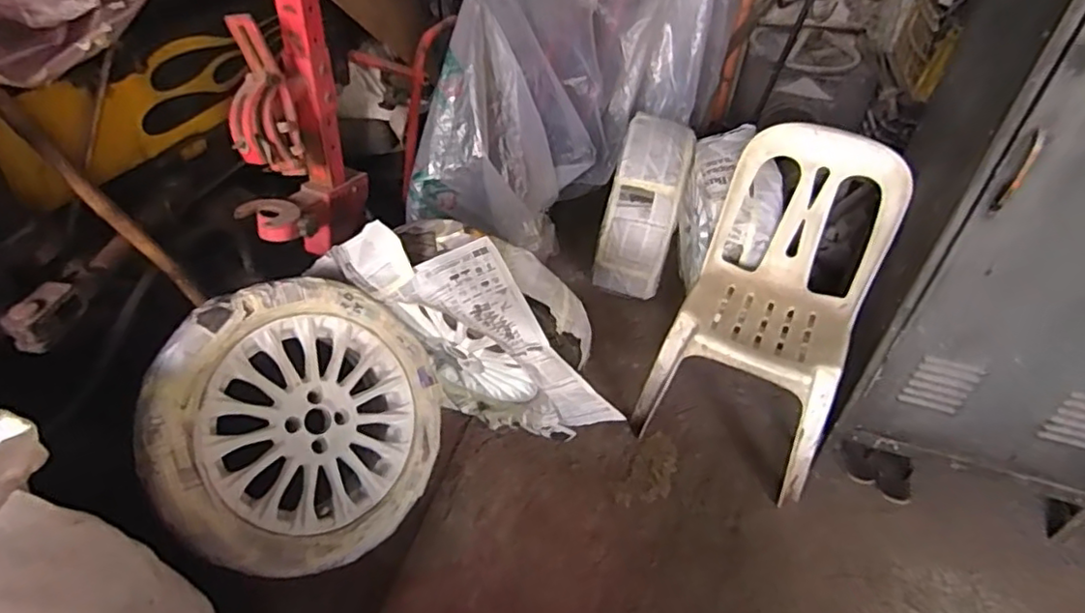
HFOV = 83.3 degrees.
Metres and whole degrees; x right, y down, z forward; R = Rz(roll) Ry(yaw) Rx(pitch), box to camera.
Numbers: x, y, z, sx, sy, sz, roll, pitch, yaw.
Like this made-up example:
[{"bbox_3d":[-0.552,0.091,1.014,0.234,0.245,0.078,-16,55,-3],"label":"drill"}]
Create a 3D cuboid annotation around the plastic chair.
[{"bbox_3d":[0.581,-0.005,1.546,0.444,0.716,0.504,22,42,18],"label":"plastic chair"}]

